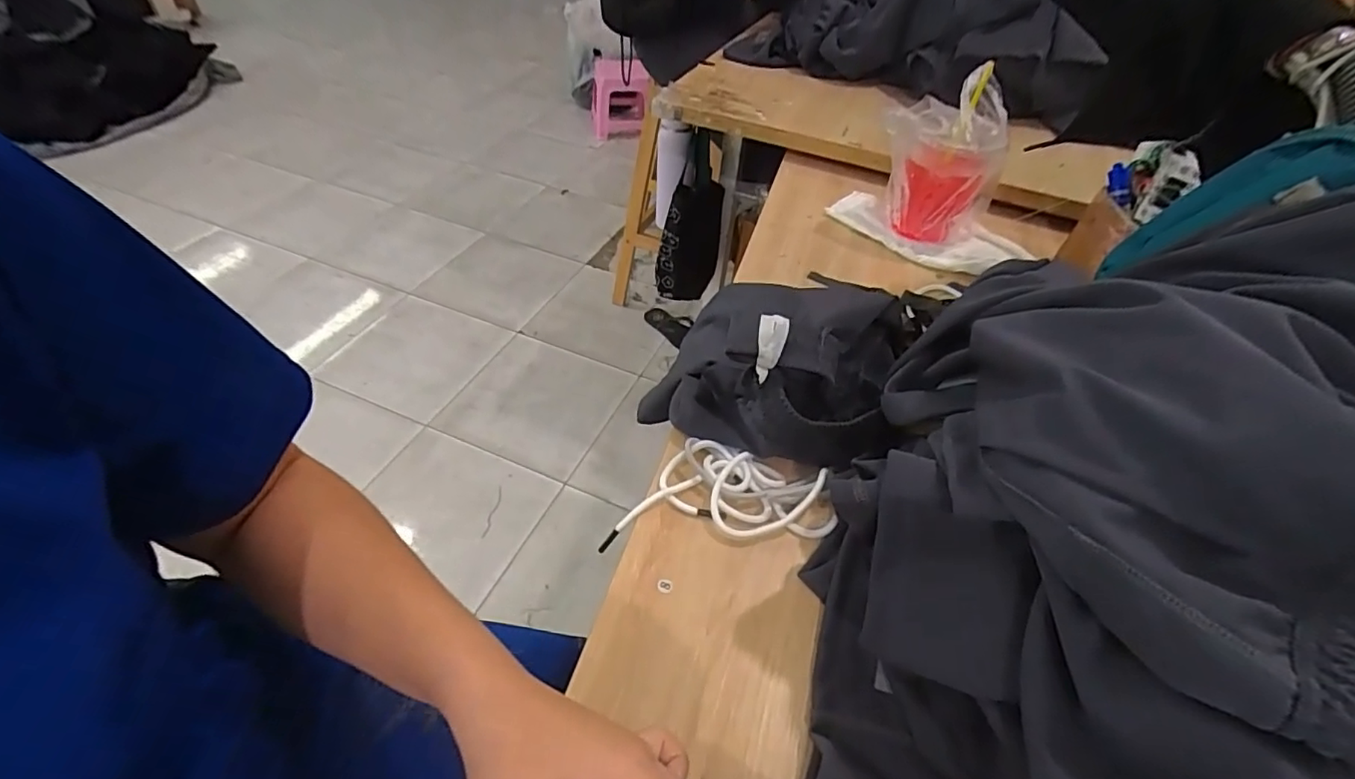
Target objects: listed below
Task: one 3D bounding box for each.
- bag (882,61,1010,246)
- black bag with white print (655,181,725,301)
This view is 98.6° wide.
[{"bbox_3d":[0.341,-0.293,0.742,0.130,0.174,0.104,34,53,26],"label":"bag"},{"bbox_3d":[0.023,-0.318,1.267,0.119,0.264,0.098,18,18,13],"label":"black bag with white print"}]

